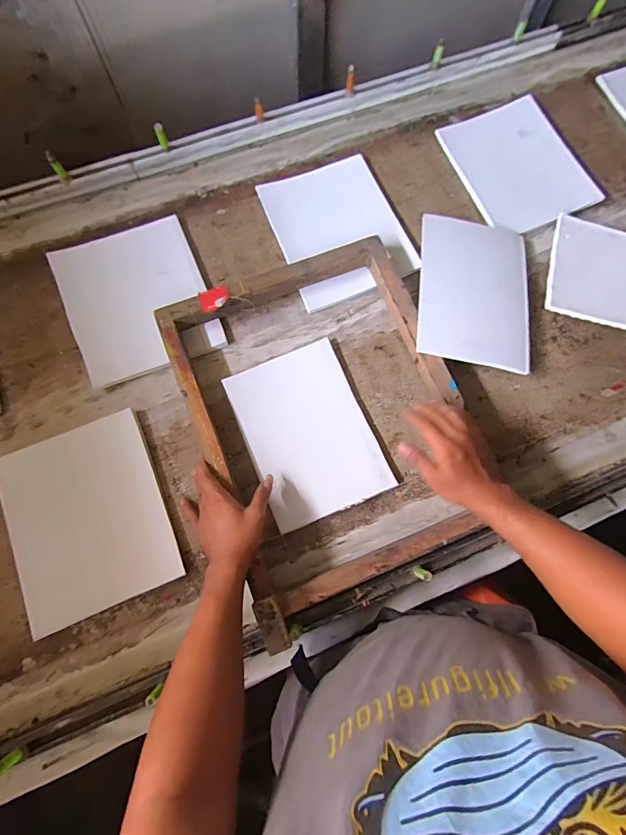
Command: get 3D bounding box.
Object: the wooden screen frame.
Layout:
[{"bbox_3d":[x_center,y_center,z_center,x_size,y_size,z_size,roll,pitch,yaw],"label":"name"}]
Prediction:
[{"bbox_3d":[0.026,0.000,0.619,0.393,0.053,0.522,-21,77,-6],"label":"wooden screen frame"}]

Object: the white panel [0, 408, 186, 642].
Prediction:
[{"bbox_3d":[-0.344,0.152,0.609,0.221,0.015,0.271,-22,79,-6],"label":"white panel"}]

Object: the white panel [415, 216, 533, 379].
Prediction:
[{"bbox_3d":[0.279,-0.217,0.688,0.189,0.015,0.260,7,80,0],"label":"white panel"}]

